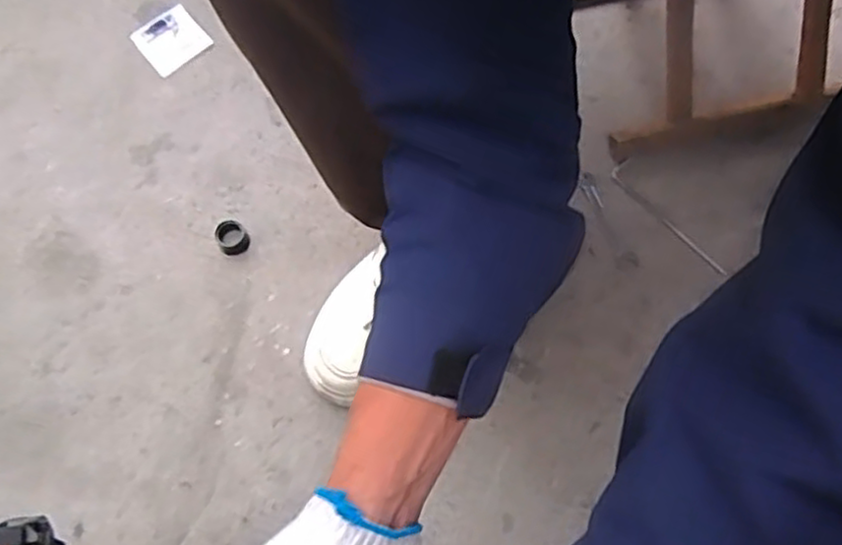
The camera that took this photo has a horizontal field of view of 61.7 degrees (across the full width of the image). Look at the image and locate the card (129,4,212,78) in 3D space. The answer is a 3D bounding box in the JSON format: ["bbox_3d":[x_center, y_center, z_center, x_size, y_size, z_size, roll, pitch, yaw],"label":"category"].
[{"bbox_3d":[-0.301,-0.280,0.846,0.074,0.004,0.071,-38,82,-7],"label":"card"}]

